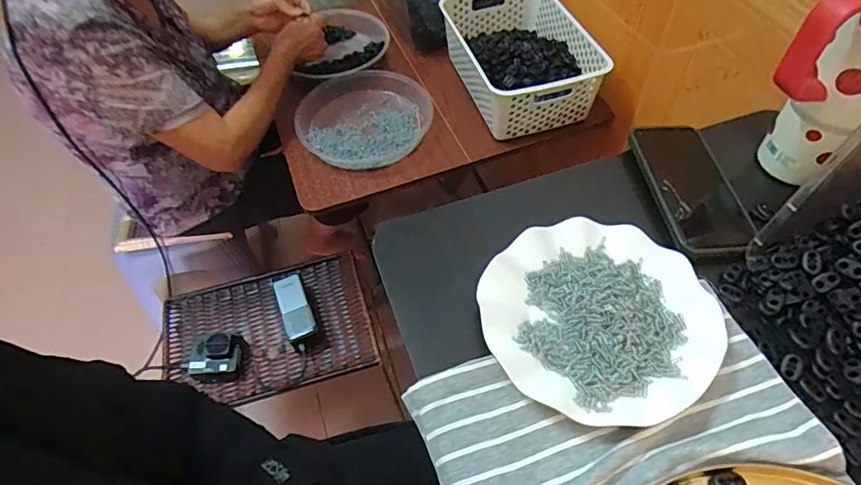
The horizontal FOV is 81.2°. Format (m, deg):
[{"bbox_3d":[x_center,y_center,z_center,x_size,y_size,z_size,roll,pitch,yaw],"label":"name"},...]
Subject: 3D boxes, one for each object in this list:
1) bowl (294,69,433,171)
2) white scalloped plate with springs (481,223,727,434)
[{"bbox_3d":[-0.117,-0.217,0.887,0.228,0.036,0.220,-2,54,3],"label":"bowl"},{"bbox_3d":[0.137,0.058,0.415,0.179,0.025,0.177,-2,54,3],"label":"white scalloped plate with springs"}]

